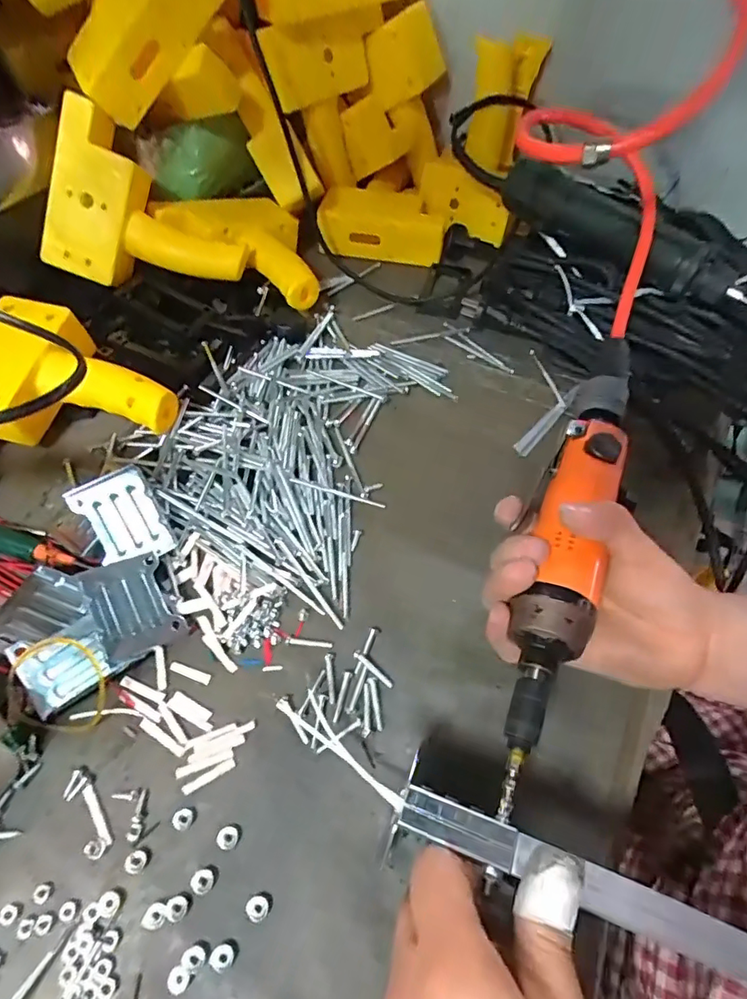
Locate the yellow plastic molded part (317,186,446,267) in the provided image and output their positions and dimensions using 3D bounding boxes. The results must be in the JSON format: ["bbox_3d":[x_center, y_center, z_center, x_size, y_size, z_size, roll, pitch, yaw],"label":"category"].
[{"bbox_3d":[0.010,-0.279,0.524,0.126,0.050,0.044,12,57,6],"label":"yellow plastic molded part"}]

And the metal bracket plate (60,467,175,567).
[{"bbox_3d":[-0.159,0.012,0.331,0.043,0.006,0.061,-31,90,-21],"label":"metal bracket plate"}]

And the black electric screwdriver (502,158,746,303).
[{"bbox_3d":[0.207,-0.236,0.447,0.214,0.041,0.057,30,61,19],"label":"black electric screwdriver"}]

